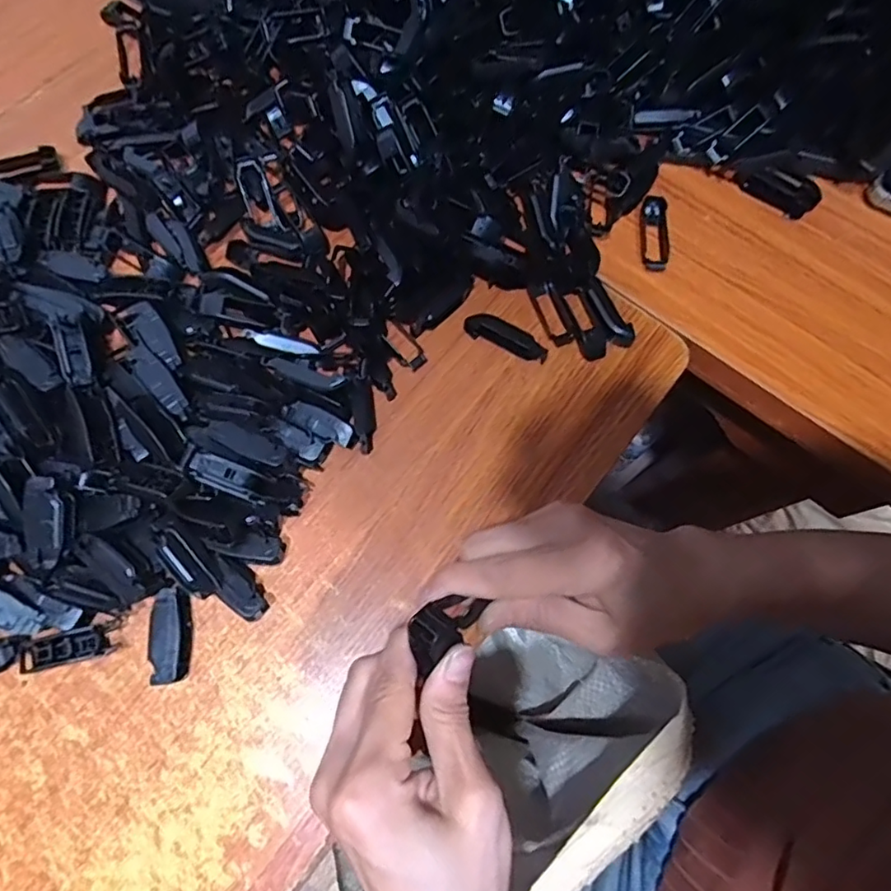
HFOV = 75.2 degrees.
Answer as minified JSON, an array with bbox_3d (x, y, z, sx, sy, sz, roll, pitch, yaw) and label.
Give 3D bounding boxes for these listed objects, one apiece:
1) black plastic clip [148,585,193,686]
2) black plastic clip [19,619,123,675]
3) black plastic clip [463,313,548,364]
[{"bbox_3d":[-0.150,0.103,0.315,0.016,0.018,0.049,-3,73,-3],"label":"black plastic clip"},{"bbox_3d":[-0.202,0.110,0.313,0.046,0.013,0.016,-14,73,-7],"label":"black plastic clip"},{"bbox_3d":[0.040,-0.070,0.375,0.056,0.016,0.012,26,73,6],"label":"black plastic clip"}]

